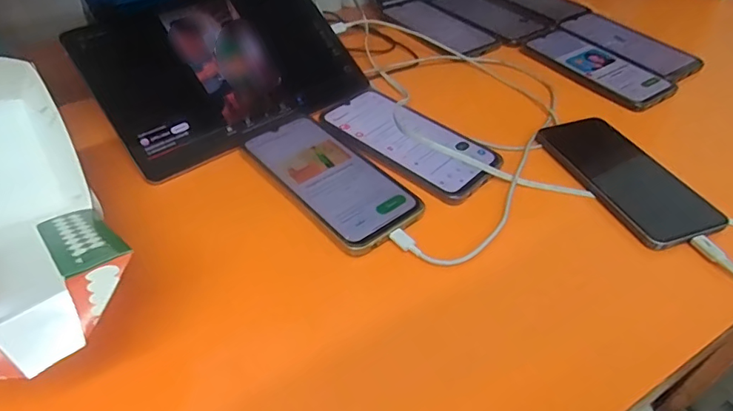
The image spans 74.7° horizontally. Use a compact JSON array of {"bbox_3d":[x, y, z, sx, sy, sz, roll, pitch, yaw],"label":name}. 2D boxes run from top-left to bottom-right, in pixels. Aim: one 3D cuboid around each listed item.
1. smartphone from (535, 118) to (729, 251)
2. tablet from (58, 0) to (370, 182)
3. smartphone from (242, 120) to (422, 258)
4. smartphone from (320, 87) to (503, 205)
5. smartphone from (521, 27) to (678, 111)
[{"bbox_3d":[0.233,-0.027,0.434,0.080,0.013,0.163,-13,47,-15],"label":"smartphone"},{"bbox_3d":[-0.136,-0.142,0.482,0.249,0.007,0.164,-30,83,-27],"label":"tablet"},{"bbox_3d":[-0.035,-0.026,0.421,0.082,0.008,0.169,-31,54,-29],"label":"smartphone"},{"bbox_3d":[0.039,-0.069,0.462,0.176,0.010,0.085,34,53,27],"label":"smartphone"},{"bbox_3d":[0.280,-0.168,0.582,0.090,0.013,0.172,-25,52,-25],"label":"smartphone"}]

